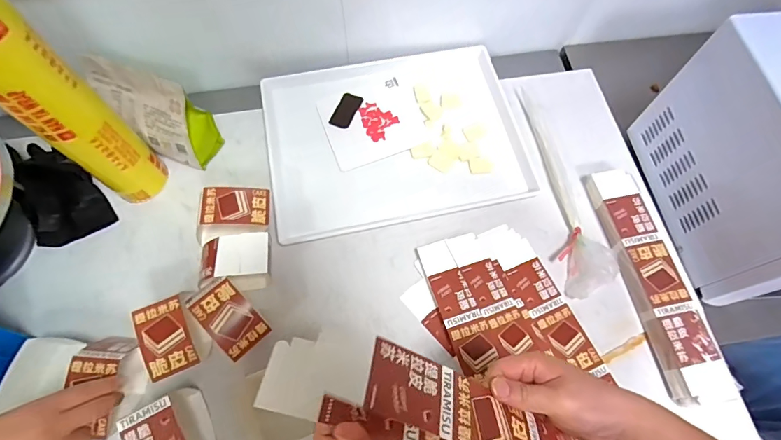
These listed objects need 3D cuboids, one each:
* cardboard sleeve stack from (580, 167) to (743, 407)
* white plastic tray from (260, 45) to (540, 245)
[{"bbox_3d":[0.385,0.082,0.623,0.068,0.044,0.345,-11,68,-6],"label":"cardboard sleeve stack"},{"bbox_3d":[0.002,-0.152,0.738,0.427,0.016,0.325,-12,68,-6],"label":"white plastic tray"}]

